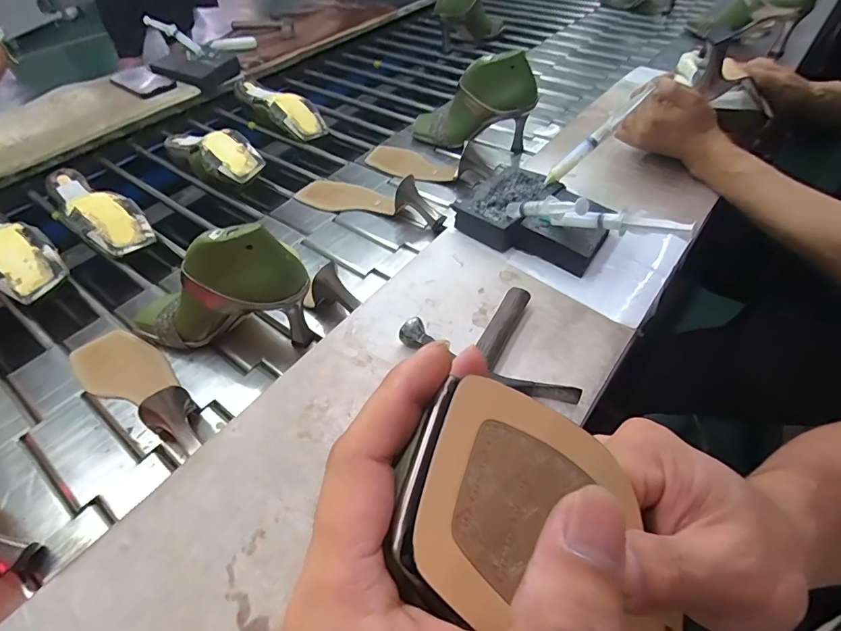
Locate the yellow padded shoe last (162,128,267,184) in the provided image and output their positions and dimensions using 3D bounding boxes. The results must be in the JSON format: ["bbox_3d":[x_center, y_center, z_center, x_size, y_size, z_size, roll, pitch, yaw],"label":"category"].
[{"bbox_3d":[-0.354,-0.274,0.790,0.208,0.070,0.080,34,58,27],"label":"yellow padded shoe last"}]

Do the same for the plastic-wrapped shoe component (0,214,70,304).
[{"bbox_3d":[-0.555,-0.089,0.629,0.207,0.073,0.081,33,58,27],"label":"plastic-wrapped shoe component"}]

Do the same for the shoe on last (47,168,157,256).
[{"bbox_3d":[-0.486,-0.162,0.699,0.086,0.066,0.214,-36,57,-25],"label":"shoe on last"}]

